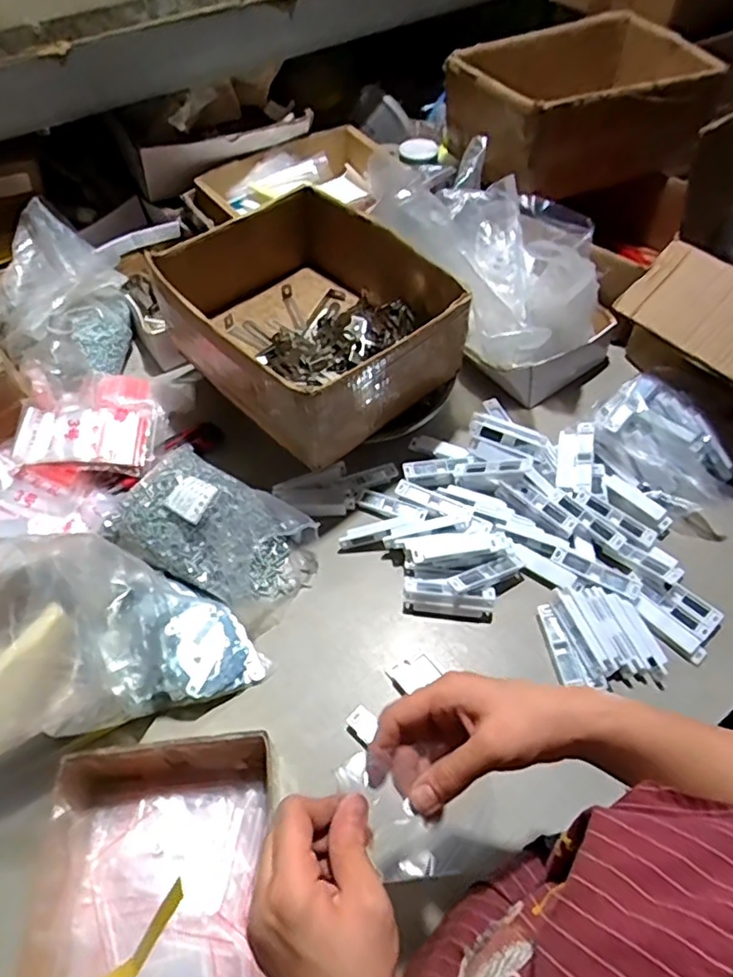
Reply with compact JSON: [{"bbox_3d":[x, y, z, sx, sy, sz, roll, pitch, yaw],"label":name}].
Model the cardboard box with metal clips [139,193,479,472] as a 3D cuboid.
[{"bbox_3d":[-0.064,-0.198,0.724,0.258,0.120,0.286,-35,61,-22],"label":"cardboard box with metal clips"}]

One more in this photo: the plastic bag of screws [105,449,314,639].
[{"bbox_3d":[-0.168,0.045,0.684,0.218,0.089,0.134,28,59,19],"label":"plastic bag of screws"}]

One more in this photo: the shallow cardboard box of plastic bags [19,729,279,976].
[{"bbox_3d":[-0.164,0.334,0.473,0.187,0.069,0.251,-10,54,-6],"label":"shallow cardboard box of plastic bags"}]

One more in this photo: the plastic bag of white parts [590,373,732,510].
[{"bbox_3d":[0.360,-0.056,0.741,0.091,0.064,0.179,-37,61,-23],"label":"plastic bag of white parts"}]

